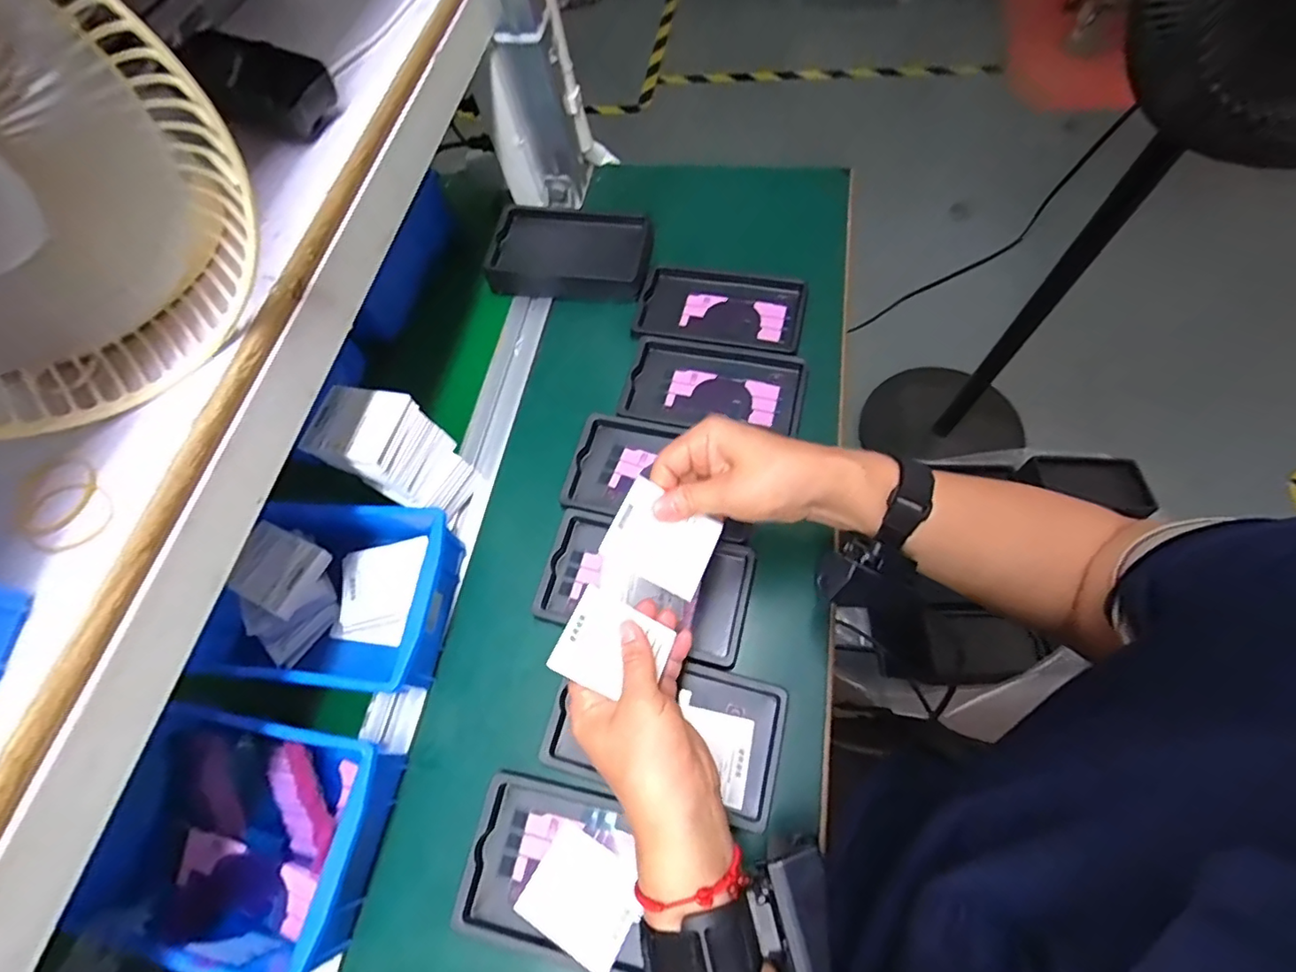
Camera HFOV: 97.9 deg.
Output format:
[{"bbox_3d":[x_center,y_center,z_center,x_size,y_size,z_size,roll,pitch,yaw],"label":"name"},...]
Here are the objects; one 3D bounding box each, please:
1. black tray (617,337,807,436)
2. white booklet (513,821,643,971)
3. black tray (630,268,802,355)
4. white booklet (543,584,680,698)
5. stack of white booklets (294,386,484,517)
[{"bbox_3d":[0.063,-0.094,0.524,0.156,0.013,0.095,11,68,12],"label":"black tray"},{"bbox_3d":[-0.041,0.263,0.363,0.069,0.004,0.057,25,57,19],"label":"white booklet"},{"bbox_3d":[0.072,-0.179,0.566,0.157,0.012,0.089,11,68,12],"label":"black tray"},{"bbox_3d":[-0.022,0.101,0.354,0.063,0.007,0.055,30,64,-3],"label":"white booklet"},{"bbox_3d":[-0.203,-0.023,0.459,0.075,0.115,0.070,25,71,18],"label":"stack of white booklets"}]

